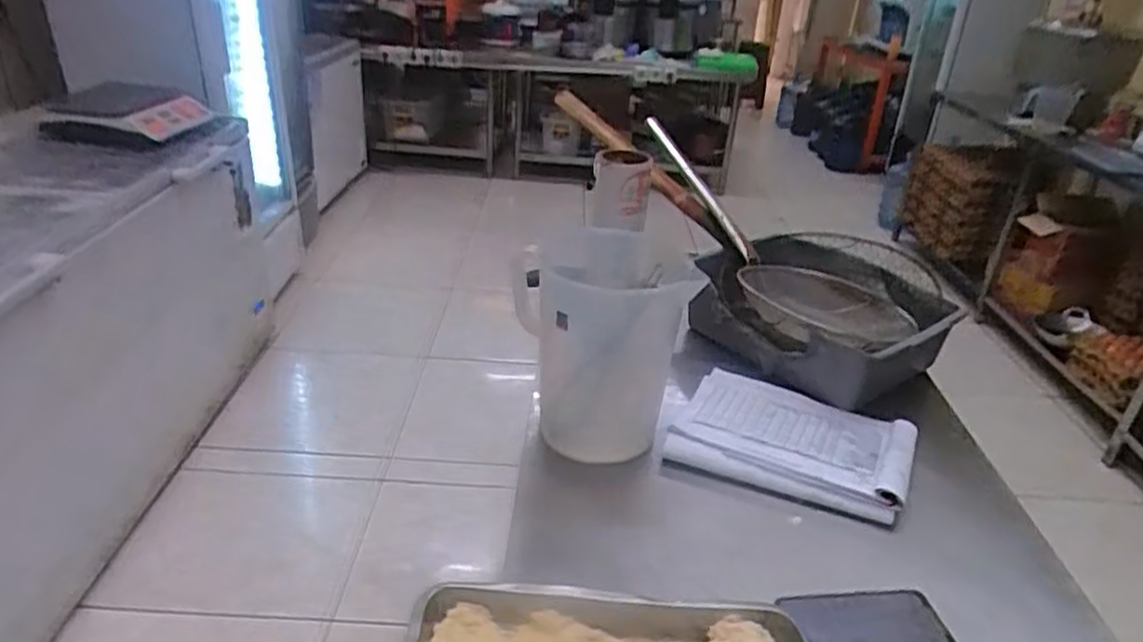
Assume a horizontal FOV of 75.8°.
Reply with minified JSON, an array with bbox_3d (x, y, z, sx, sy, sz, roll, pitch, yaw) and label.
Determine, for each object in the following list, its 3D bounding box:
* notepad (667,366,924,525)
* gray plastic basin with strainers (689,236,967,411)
[{"bbox_3d":[0.311,0.159,1.043,0.312,0.030,0.252,14,28,23],"label":"notepad"},{"bbox_3d":[0.423,-0.016,1.285,0.414,0.146,0.322,17,31,23],"label":"gray plastic basin with strainers"}]

